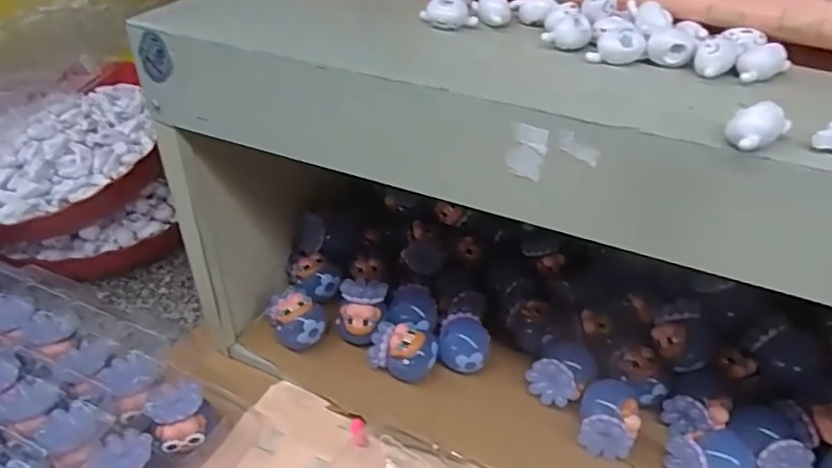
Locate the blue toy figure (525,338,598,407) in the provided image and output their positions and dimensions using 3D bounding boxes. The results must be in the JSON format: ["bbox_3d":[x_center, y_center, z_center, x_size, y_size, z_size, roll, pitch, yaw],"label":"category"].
[{"bbox_3d":[0.115,0.106,0.466,0.044,0.038,0.053,16,42,26],"label":"blue toy figure"}]

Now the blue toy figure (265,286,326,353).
[{"bbox_3d":[-0.099,0.074,0.500,0.041,0.043,0.054,-31,44,-30],"label":"blue toy figure"}]

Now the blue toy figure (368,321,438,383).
[{"bbox_3d":[-0.010,0.096,0.477,0.051,0.040,0.043,-6,37,-1],"label":"blue toy figure"}]

